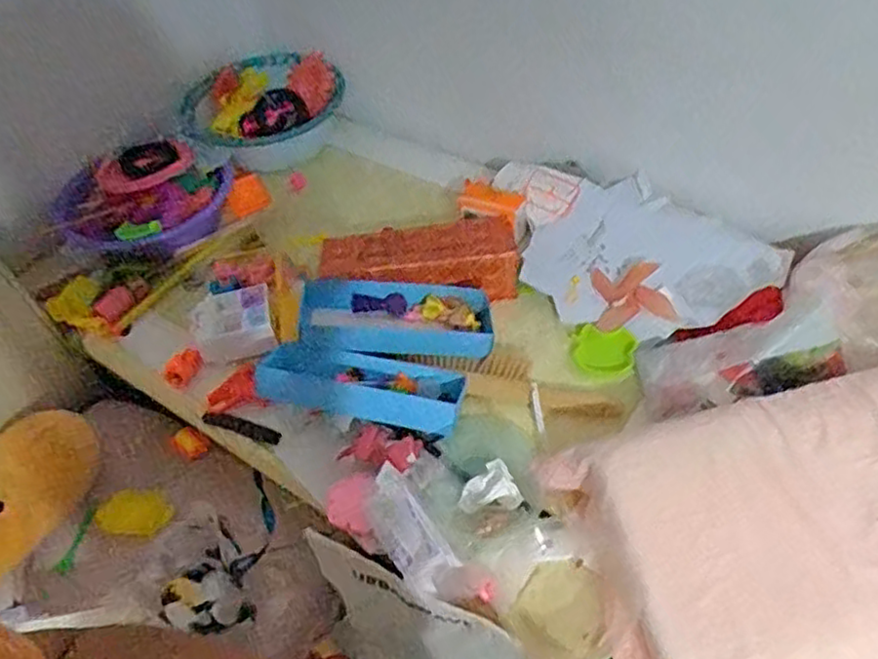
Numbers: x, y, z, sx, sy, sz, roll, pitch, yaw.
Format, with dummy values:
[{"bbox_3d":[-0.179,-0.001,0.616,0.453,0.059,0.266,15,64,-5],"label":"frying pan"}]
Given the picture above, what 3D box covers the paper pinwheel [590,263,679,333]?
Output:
[{"bbox_3d":[0.314,-0.057,1.130,0.119,0.018,0.105,-13,70,23],"label":"paper pinwheel"}]

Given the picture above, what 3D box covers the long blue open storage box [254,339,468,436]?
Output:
[{"bbox_3d":[-0.127,0.090,1.100,0.346,0.058,0.122,15,52,19],"label":"long blue open storage box"}]

